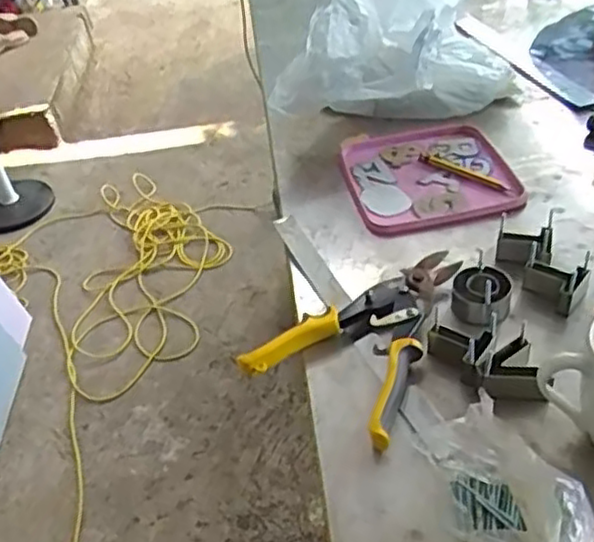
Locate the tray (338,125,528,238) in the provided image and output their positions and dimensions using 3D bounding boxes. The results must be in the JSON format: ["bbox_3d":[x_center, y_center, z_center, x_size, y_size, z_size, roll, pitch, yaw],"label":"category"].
[{"bbox_3d":[0.156,-0.121,0.859,0.189,0.021,0.205,-9,40,-2],"label":"tray"}]

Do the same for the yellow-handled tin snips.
[{"bbox_3d":[0.079,0.050,0.655,0.149,0.030,0.221,25,50,33],"label":"yellow-handled tin snips"}]

